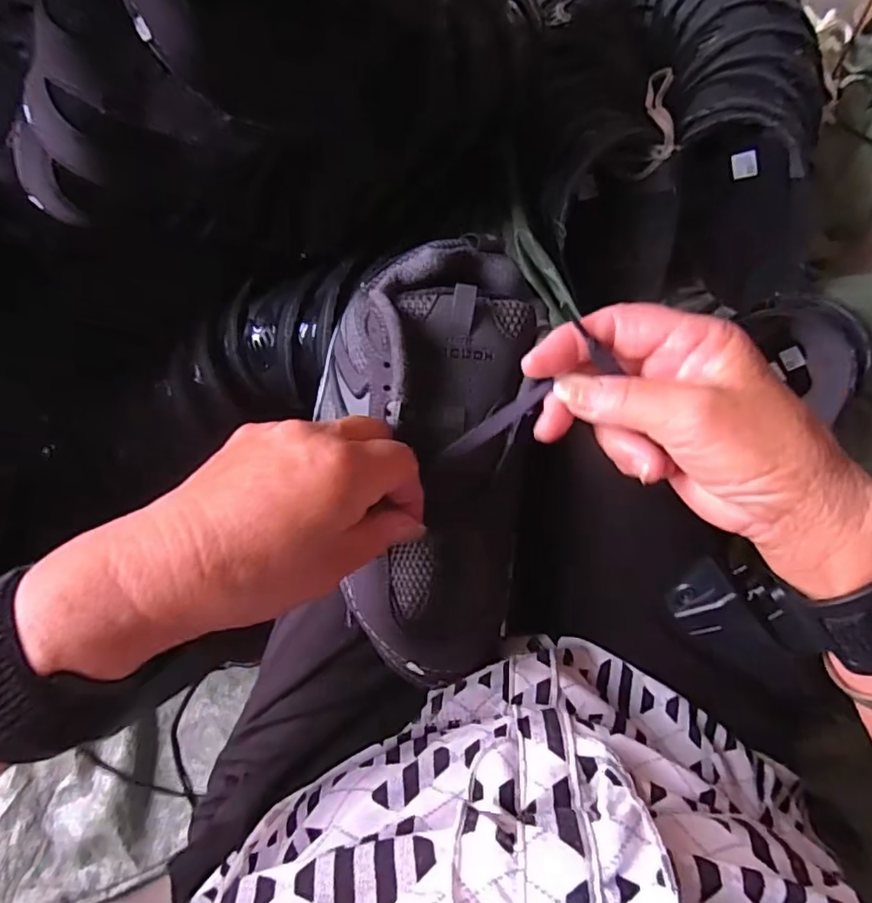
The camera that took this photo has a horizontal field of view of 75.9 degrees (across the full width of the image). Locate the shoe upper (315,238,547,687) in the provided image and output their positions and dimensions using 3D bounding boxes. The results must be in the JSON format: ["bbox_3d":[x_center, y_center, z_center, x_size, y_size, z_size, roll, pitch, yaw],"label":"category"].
[{"bbox_3d":[-0.007,0.007,0.296,0.115,0.057,0.228,0,97,0],"label":"shoe upper"}]

